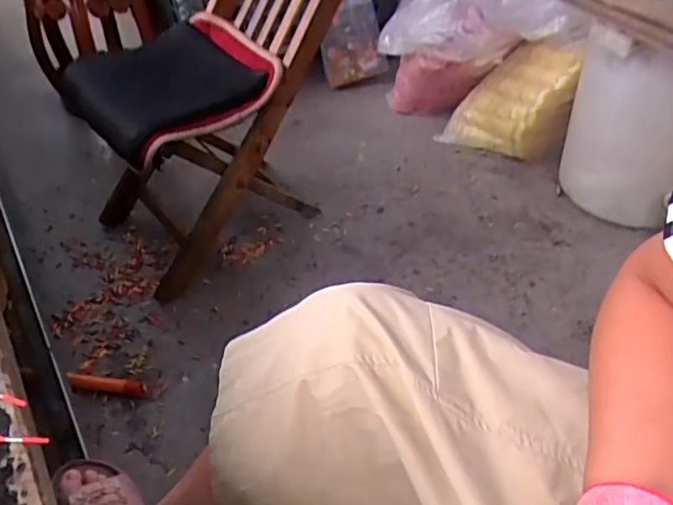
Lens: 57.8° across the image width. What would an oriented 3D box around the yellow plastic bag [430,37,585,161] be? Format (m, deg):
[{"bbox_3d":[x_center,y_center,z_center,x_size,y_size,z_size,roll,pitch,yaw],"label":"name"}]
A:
[{"bbox_3d":[0.427,-0.373,1.486,0.279,0.279,0.079,14,45,16],"label":"yellow plastic bag"}]

